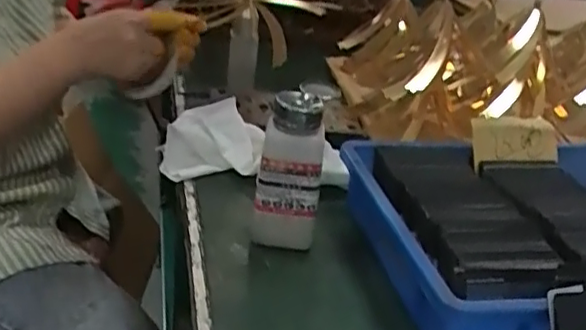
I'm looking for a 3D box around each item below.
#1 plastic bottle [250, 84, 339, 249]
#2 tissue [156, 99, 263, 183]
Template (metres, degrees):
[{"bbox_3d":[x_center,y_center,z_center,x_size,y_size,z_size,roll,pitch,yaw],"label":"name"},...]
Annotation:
[{"bbox_3d":[0.001,0.005,0.506,0.060,0.131,0.050,5,28,1],"label":"plastic bottle"},{"bbox_3d":[-0.082,-0.026,0.625,0.100,0.054,0.071,2,28,-4],"label":"tissue"}]

